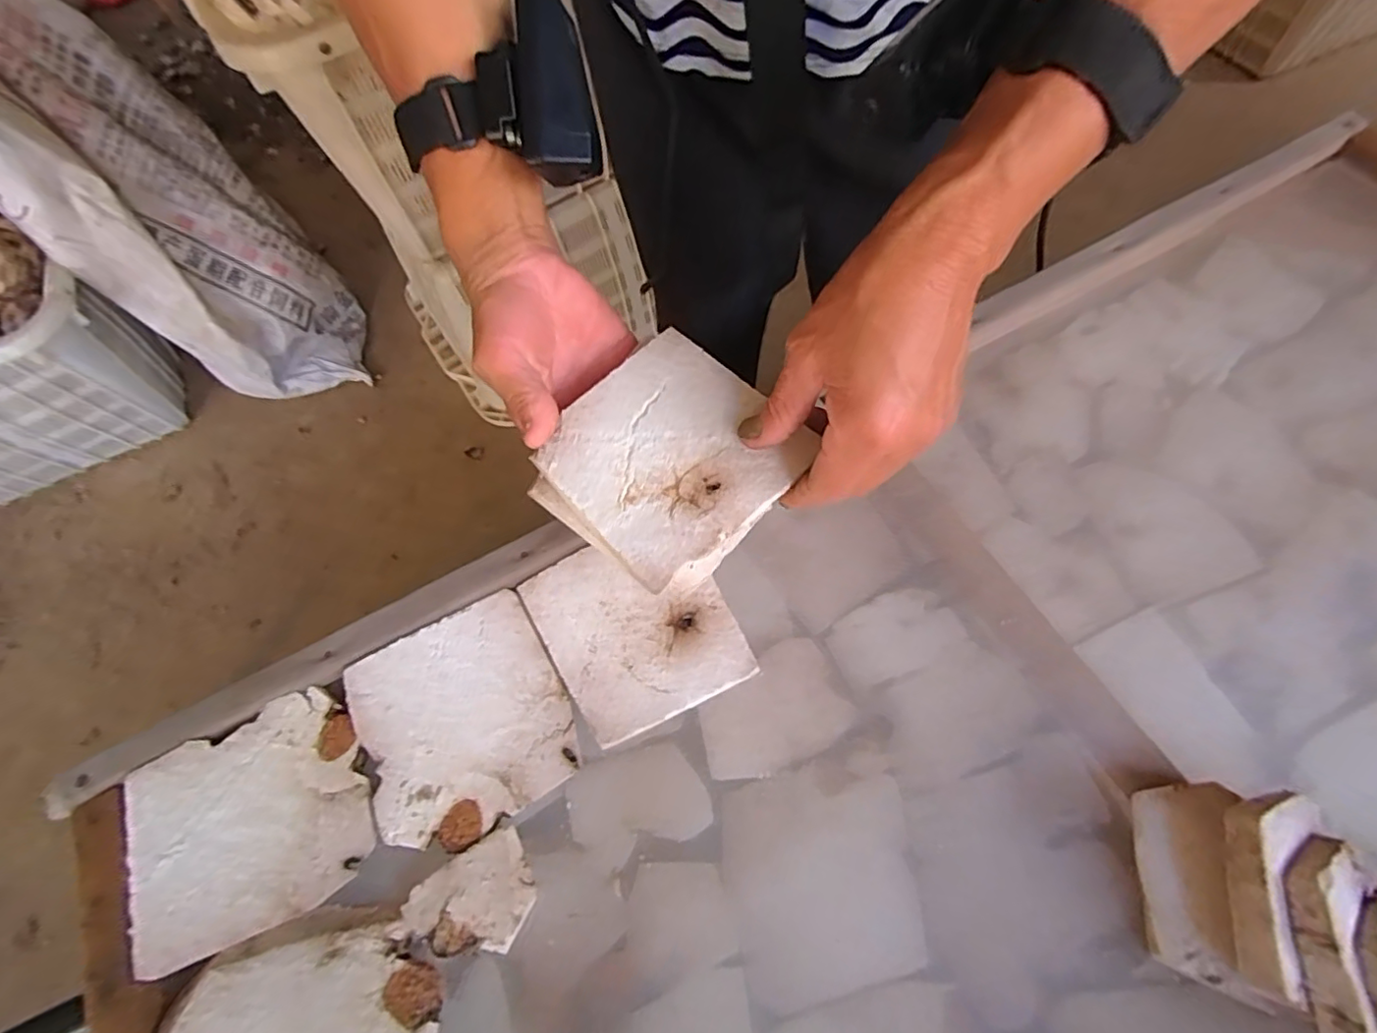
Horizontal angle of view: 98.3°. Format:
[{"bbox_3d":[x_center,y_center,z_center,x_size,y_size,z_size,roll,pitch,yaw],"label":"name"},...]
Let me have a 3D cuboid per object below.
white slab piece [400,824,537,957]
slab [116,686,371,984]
[{"bbox_3d":[-0.105,0.189,0.291,0.059,0.010,0.046,-29,67,-10],"label":"white slab piece"},{"bbox_3d":[-0.224,0.155,0.303,0.112,0.011,0.101,-26,67,-9],"label":"slab"}]

